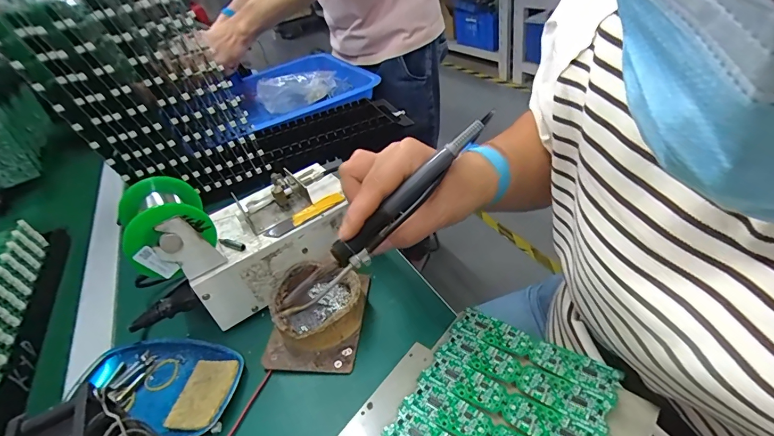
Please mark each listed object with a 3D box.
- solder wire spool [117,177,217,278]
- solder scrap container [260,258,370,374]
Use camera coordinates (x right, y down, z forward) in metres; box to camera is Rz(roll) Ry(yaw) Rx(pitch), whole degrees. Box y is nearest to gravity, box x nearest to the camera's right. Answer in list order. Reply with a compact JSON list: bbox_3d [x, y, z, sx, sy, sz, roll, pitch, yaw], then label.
[{"bbox_3d":[-0.200,0.005,0.351,0.067,0.070,0.080,-29,41,-21],"label":"solder wire spool"},{"bbox_3d":[-0.067,0.085,0.357,0.091,0.034,0.098,-4,38,10],"label":"solder scrap container"}]

